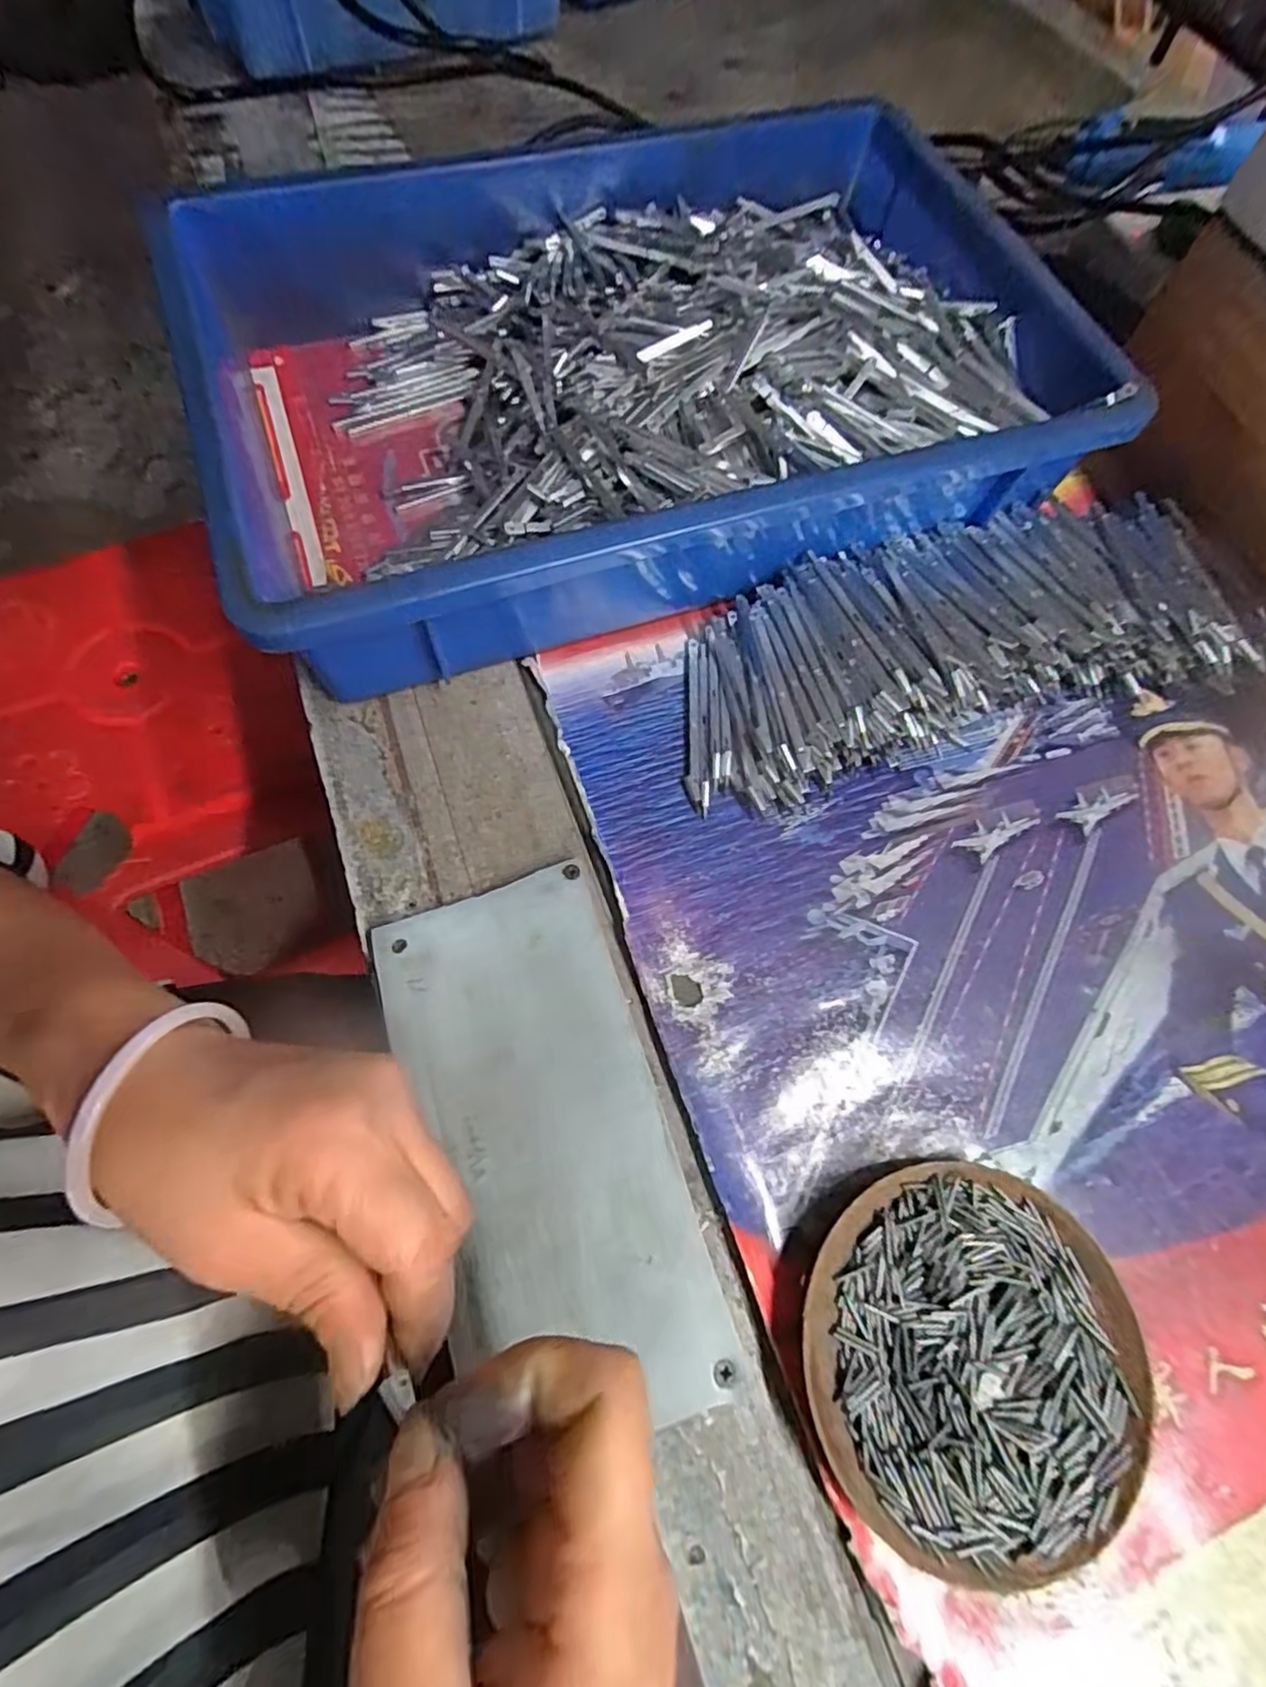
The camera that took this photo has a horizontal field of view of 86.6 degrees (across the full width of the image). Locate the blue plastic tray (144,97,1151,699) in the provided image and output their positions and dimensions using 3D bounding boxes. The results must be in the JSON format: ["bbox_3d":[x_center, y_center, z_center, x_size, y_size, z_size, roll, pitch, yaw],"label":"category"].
[{"bbox_3d":[0.011,-0.255,0.369,0.428,0.082,0.285,-18,71,-10],"label":"blue plastic tray"}]

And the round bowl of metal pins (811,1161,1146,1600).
[{"bbox_3d":[0.117,0.178,0.237,0.114,0.016,0.113,1,69,-3],"label":"round bowl of metal pins"}]

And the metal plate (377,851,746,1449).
[{"bbox_3d":[-0.035,0.110,0.256,0.090,0.004,0.195,-17,71,-10],"label":"metal plate"}]

